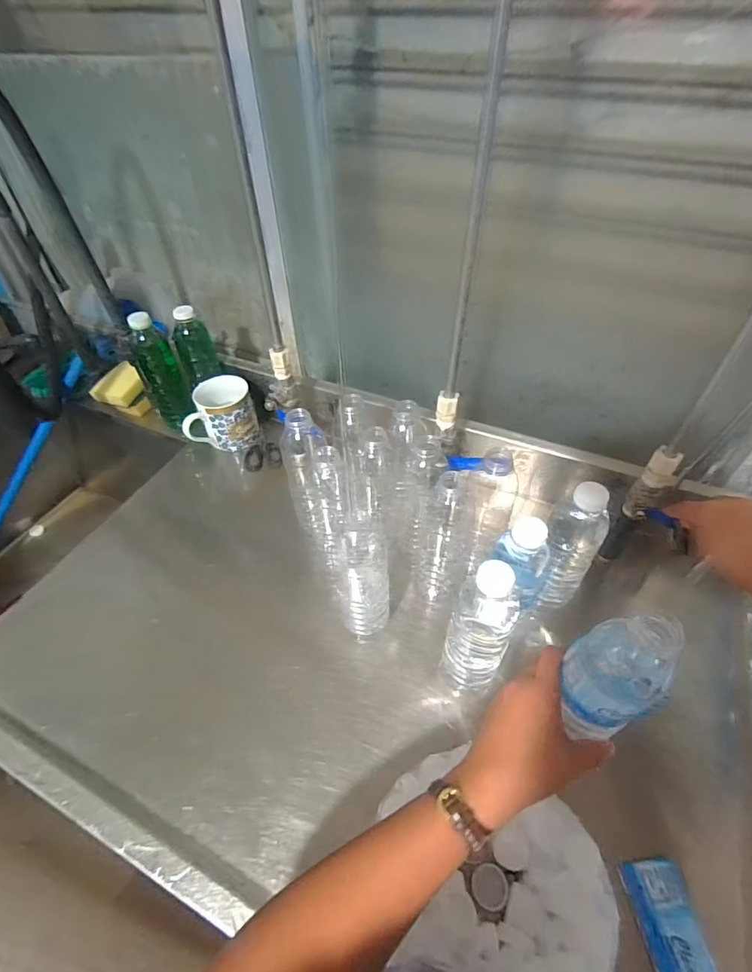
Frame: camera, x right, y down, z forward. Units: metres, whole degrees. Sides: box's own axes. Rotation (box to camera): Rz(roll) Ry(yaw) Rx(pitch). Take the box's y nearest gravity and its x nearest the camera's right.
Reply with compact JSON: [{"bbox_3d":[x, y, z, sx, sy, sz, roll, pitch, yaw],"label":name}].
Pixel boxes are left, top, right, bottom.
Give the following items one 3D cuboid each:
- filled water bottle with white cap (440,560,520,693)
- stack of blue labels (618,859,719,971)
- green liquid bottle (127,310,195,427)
[{"bbox_3d":[0.106,0.145,0.479,0.052,0.218,0.074,11,49,11],"label":"filled water bottle with white cap"},{"bbox_3d":[0.253,0.384,0.393,0.050,0.010,0.101,-2,48,-1],"label":"stack of blue labels"},{"bbox_3d":[-0.362,-0.190,0.780,0.059,0.202,0.055,-23,51,-19],"label":"green liquid bottle"}]

